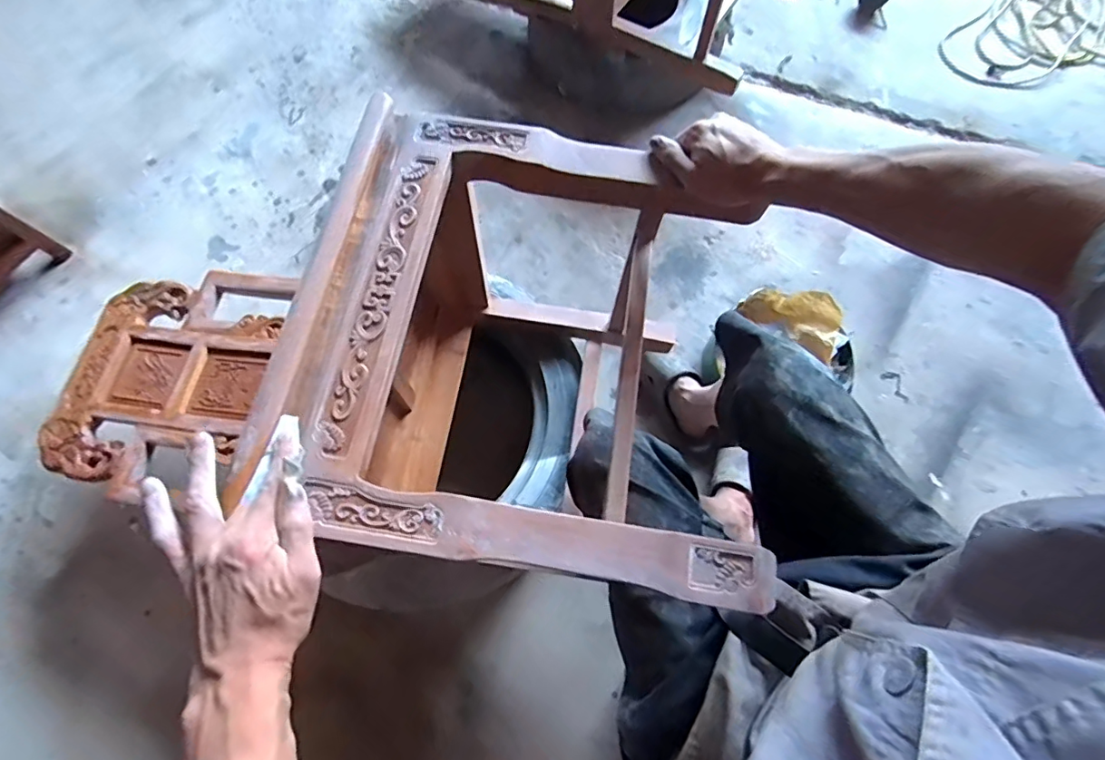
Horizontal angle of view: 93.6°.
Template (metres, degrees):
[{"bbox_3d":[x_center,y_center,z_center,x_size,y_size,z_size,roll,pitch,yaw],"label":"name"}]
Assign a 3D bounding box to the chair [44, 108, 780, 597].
[{"bbox_3d":[-0.284,-0.032,0.656,0.935,0.422,0.412,10,70,2],"label":"chair"}]

